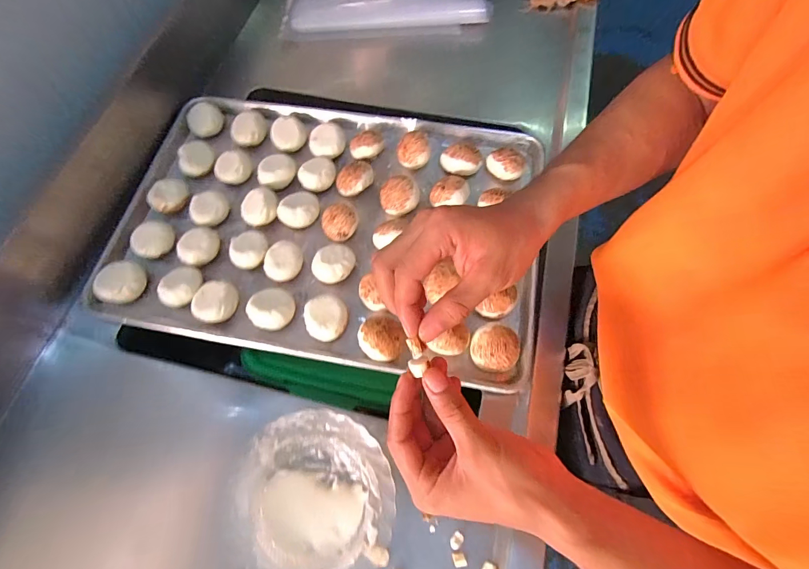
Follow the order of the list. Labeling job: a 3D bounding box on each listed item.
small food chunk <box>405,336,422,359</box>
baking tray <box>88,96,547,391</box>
[{"bbox_3d":[0.007,0.042,0.258,0.008,0.007,0.013,-23,68,-7],"label":"small food chunk"},{"bbox_3d":[-0.106,-0.092,0.566,0.580,0.052,0.398,9,68,6],"label":"baking tray"}]

